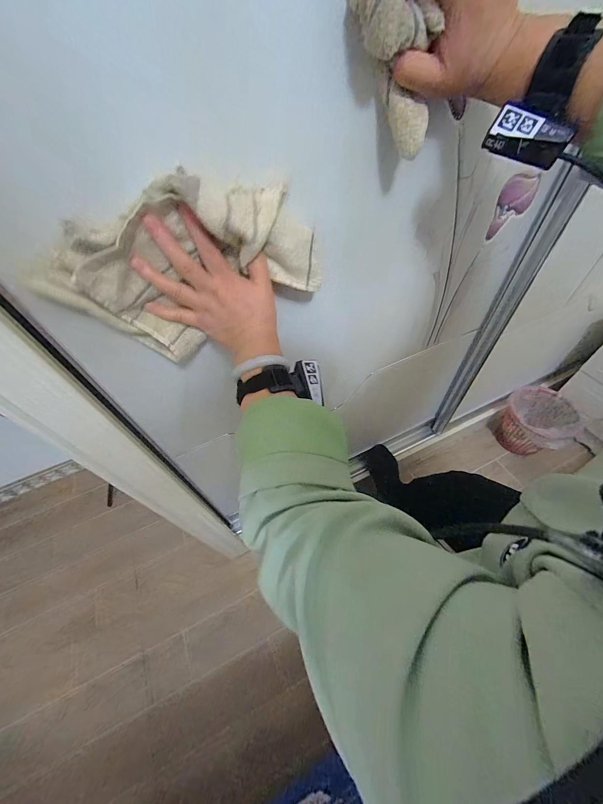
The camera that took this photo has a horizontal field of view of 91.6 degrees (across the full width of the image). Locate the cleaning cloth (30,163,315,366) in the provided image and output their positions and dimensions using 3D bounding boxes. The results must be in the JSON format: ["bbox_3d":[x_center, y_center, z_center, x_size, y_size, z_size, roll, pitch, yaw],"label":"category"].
[{"bbox_3d":[-0.115,-0.143,0.327,0.286,0.167,0.042,-21,54,-11],"label":"cleaning cloth"}]

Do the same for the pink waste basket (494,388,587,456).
[{"bbox_3d":[0.852,0.094,1.085,0.198,0.202,0.232,-37,58,-21],"label":"pink waste basket"}]

